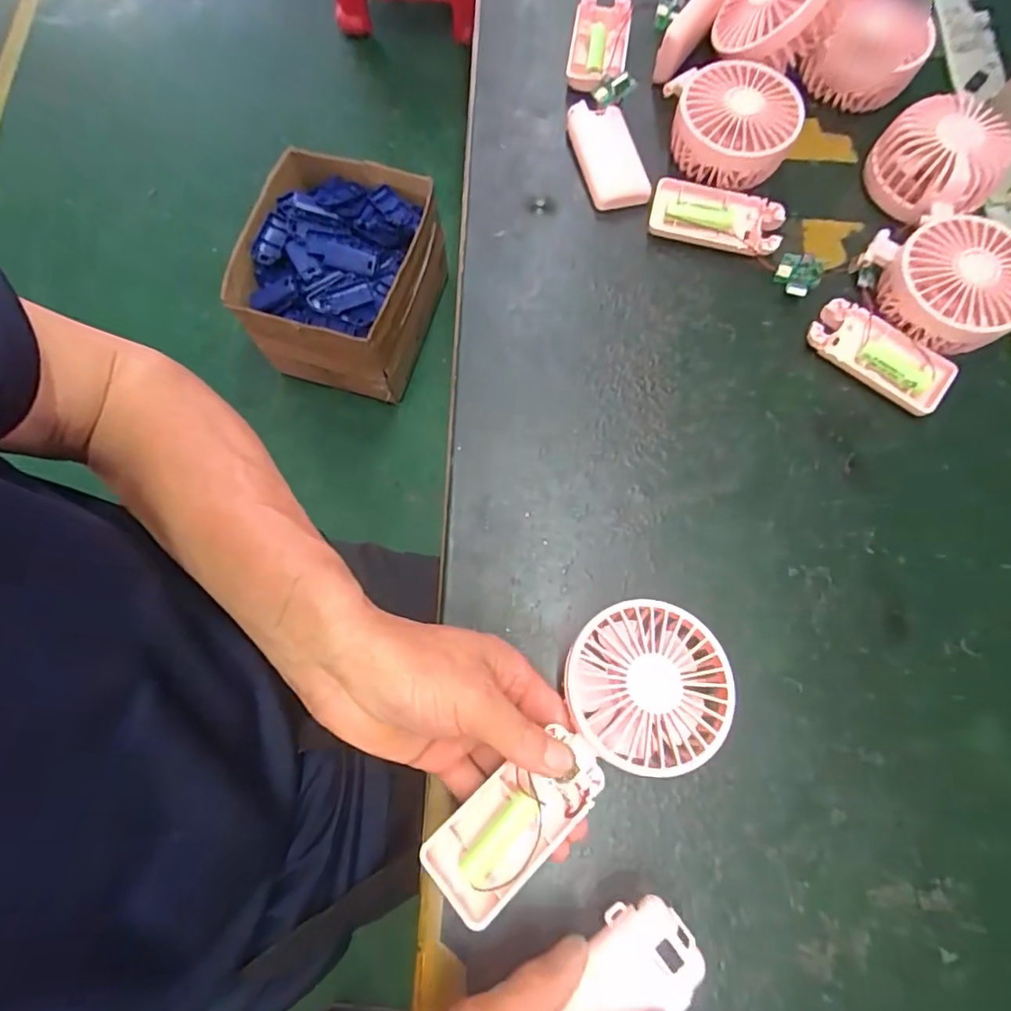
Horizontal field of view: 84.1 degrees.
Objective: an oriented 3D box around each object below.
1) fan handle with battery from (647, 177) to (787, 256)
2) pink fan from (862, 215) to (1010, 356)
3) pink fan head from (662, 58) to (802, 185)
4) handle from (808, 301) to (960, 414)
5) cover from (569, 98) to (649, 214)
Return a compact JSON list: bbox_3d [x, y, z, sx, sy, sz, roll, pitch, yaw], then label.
[{"bbox_3d":[0.156,-0.214,0.415,0.094,0.013,0.046,14,75,4],"label":"fan handle with battery"},{"bbox_3d":[0.305,-0.150,0.384,0.083,0.041,0.091,0,75,0],"label":"pink fan"},{"bbox_3d":[0.169,-0.287,0.419,0.090,0.038,0.092,1,75,1],"label":"pink fan head"},{"bbox_3d":[0.259,-0.104,0.388,0.096,0.013,0.046,37,78,10],"label":"handle"},{"bbox_3d":[0.074,-0.265,0.421,0.037,0.024,0.089,-18,75,-4],"label":"cover"}]

